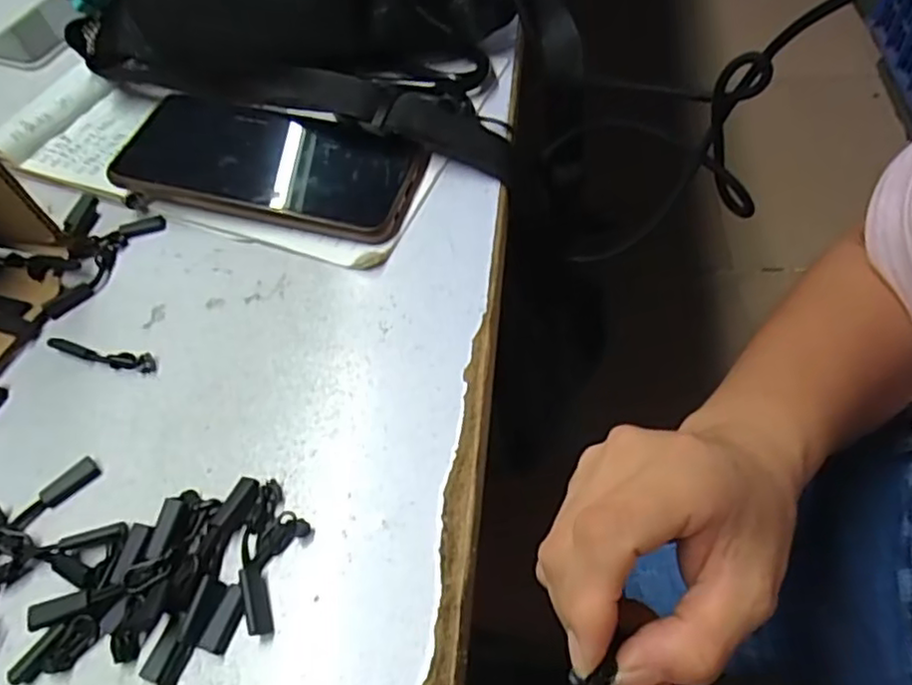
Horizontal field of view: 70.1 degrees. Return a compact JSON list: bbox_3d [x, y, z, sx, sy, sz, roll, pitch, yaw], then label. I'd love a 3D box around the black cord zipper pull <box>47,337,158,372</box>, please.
[{"bbox_3d":[-0.172,0.006,0.314,0.059,0.004,0.010,9,57,11],"label":"black cord zipper pull"}]

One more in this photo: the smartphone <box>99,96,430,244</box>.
[{"bbox_3d":[-0.104,-0.100,0.361,0.163,0.011,0.078,13,59,10],"label":"smartphone"}]

